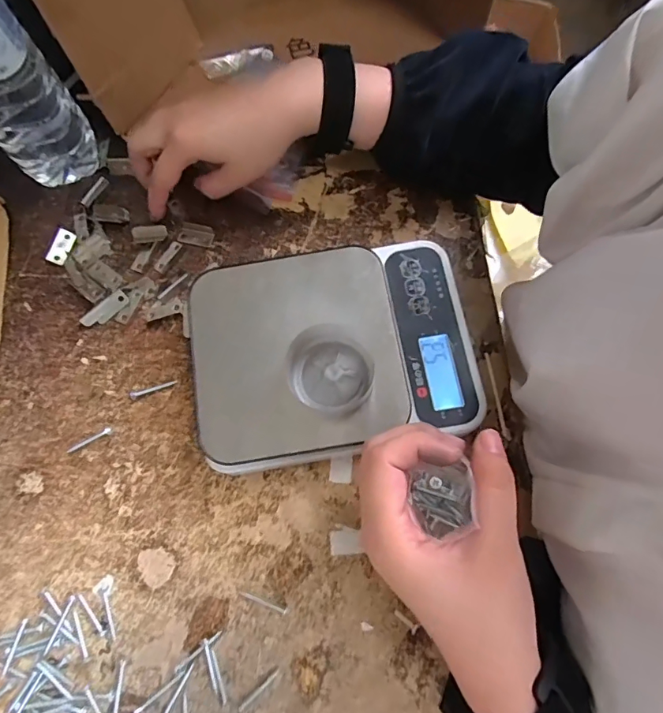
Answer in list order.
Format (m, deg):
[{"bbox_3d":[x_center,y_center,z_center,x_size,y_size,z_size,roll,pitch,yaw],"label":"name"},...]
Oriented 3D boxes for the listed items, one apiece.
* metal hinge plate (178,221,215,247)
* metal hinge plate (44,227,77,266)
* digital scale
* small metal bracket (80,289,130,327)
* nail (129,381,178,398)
[{"bbox_3d":[-0.111,-0.101,0.377,0.029,0.004,0.017,14,75,6],"label":"metal hinge plate"},{"bbox_3d":[-0.220,-0.090,0.377,0.017,0.005,0.030,20,76,7],"label":"metal hinge plate"},{"bbox_3d":[0.002,-0.005,0.324,0.186,0.044,0.141,-11,74,-1],"label":"digital scale"},{"bbox_3d":[-0.175,-0.036,0.358,0.038,0.004,0.015,-42,101,-2],"label":"small metal bracket"},{"bbox_3d":[-0.133,0.025,0.342,0.035,0.004,0.006,-14,74,-2],"label":"nail"}]

